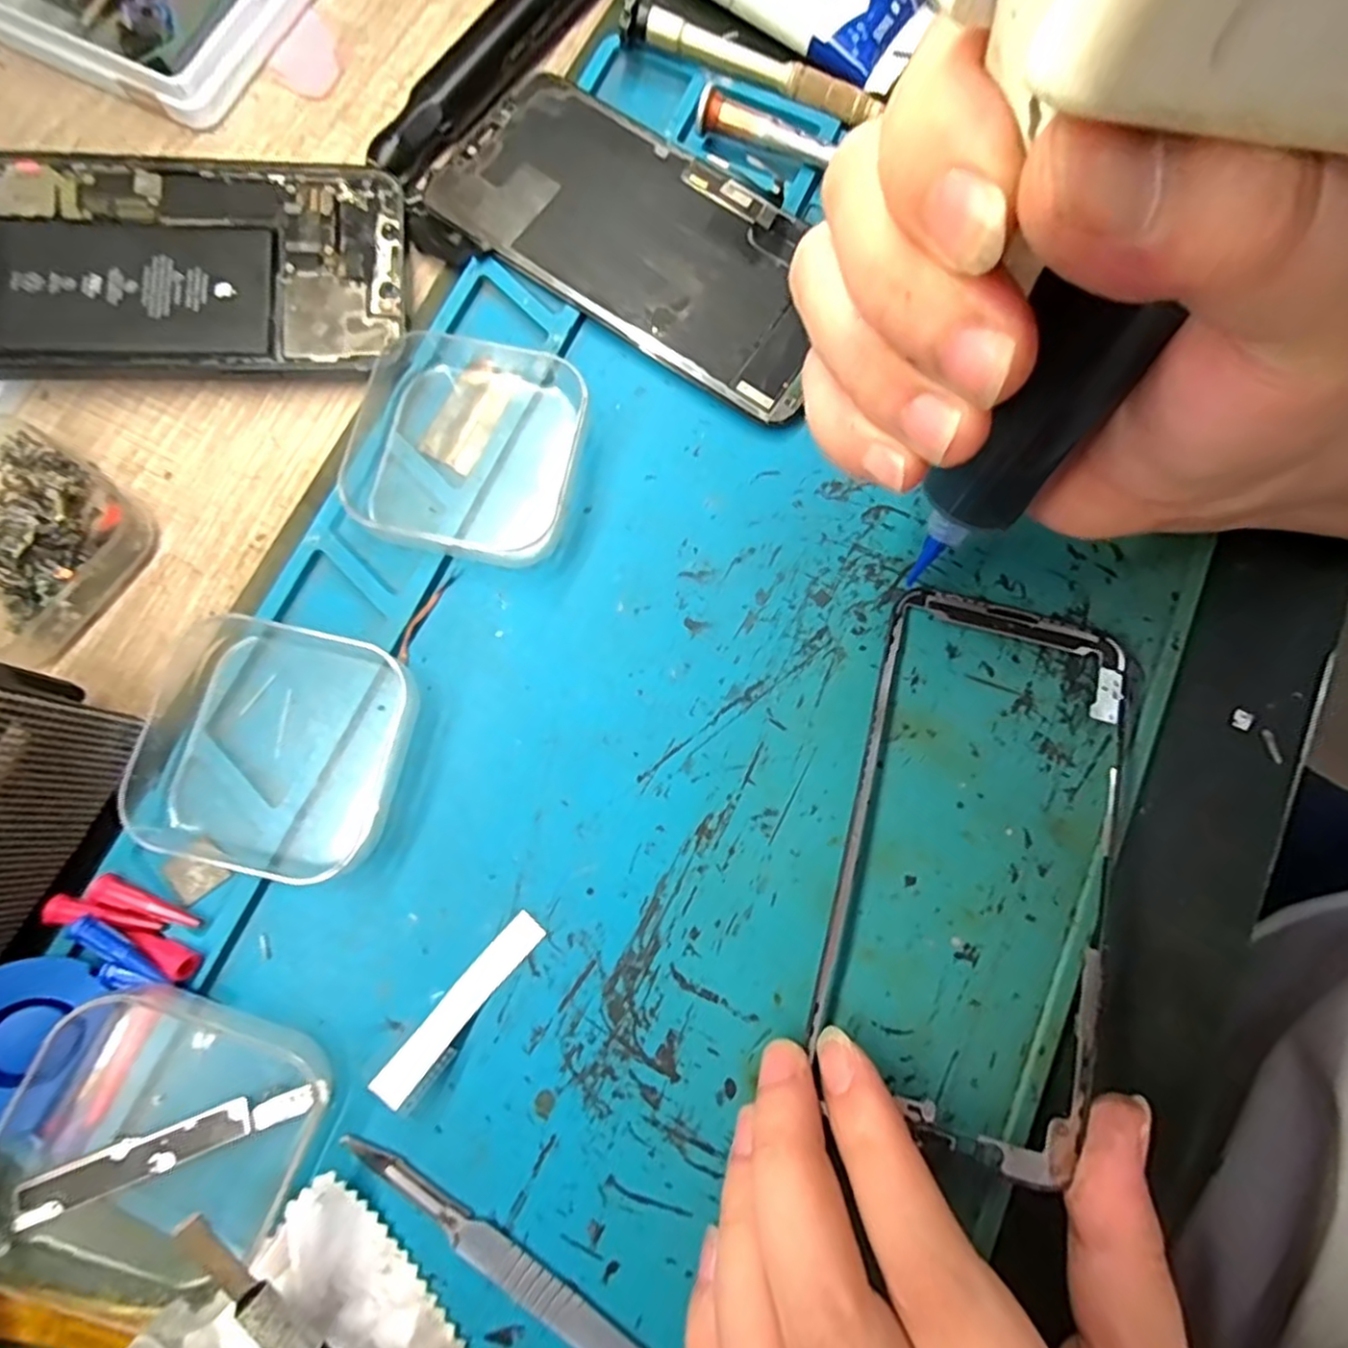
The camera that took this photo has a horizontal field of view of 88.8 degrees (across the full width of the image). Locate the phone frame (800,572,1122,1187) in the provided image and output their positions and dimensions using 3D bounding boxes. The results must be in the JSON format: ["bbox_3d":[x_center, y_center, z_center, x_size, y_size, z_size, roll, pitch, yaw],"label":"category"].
[{"bbox_3d":[0.082,0.048,0.184,0.070,0.014,0.144,14,79,2],"label":"phone frame"}]

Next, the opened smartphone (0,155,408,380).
[{"bbox_3d":[-0.158,-0.125,0.211,0.143,0.005,0.071,-3,81,-8],"label":"opened smartphone"}]

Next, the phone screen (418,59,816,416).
[{"bbox_3d":[-0.009,-0.141,0.223,0.137,0.005,0.067,35,81,5],"label":"phone screen"}]

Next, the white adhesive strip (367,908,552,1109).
[{"bbox_3d":[-0.054,0.084,0.177,0.009,0.007,0.051,40,67,6],"label":"white adhesive strip"}]

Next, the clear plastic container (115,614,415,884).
[{"bbox_3d":[-0.108,0.018,0.184,0.066,0.020,0.064,12,79,1],"label":"clear plastic container"}]

